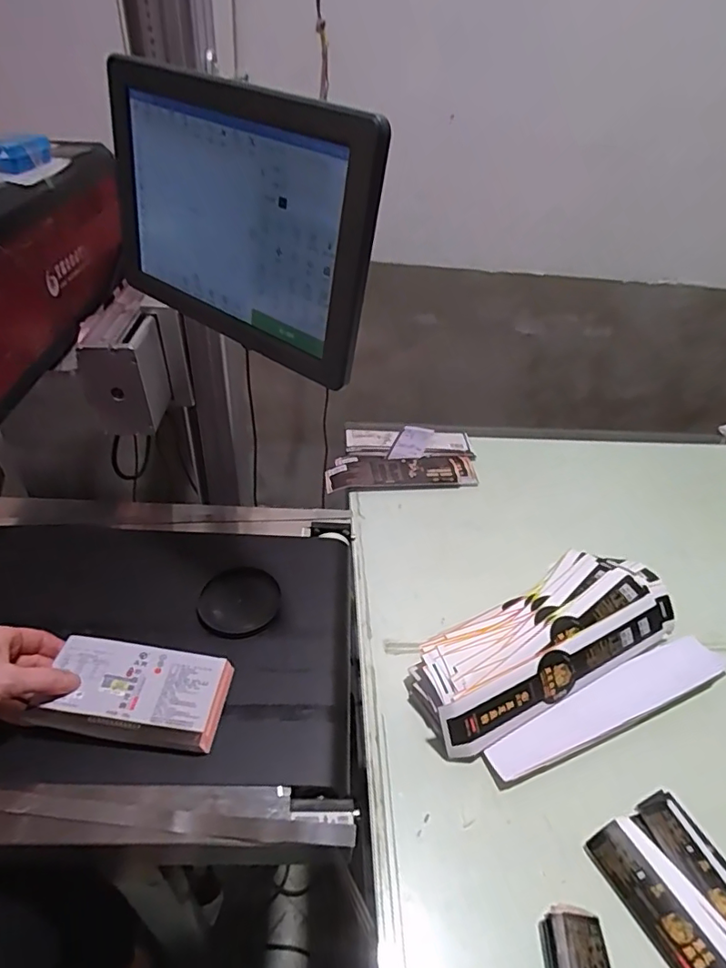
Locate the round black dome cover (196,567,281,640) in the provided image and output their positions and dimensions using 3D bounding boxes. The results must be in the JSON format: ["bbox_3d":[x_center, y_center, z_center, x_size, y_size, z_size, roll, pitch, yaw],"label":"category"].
[{"bbox_3d":[-0.136,0.130,0.593,0.086,0.013,0.083,4,39,-3],"label":"round black dome cover"}]

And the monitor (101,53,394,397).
[{"bbox_3d":[-0.102,-0.196,0.408,0.263,0.175,0.035,31,45,26],"label":"monitor"}]

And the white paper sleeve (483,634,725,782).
[{"bbox_3d":[0.290,0.251,0.626,0.338,0.020,0.058,-13,43,-22],"label":"white paper sleeve"}]

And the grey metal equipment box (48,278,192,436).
[{"bbox_3d":[-0.312,-0.166,0.735,0.102,0.139,0.139,14,40,9],"label":"grey metal equipment box"}]

